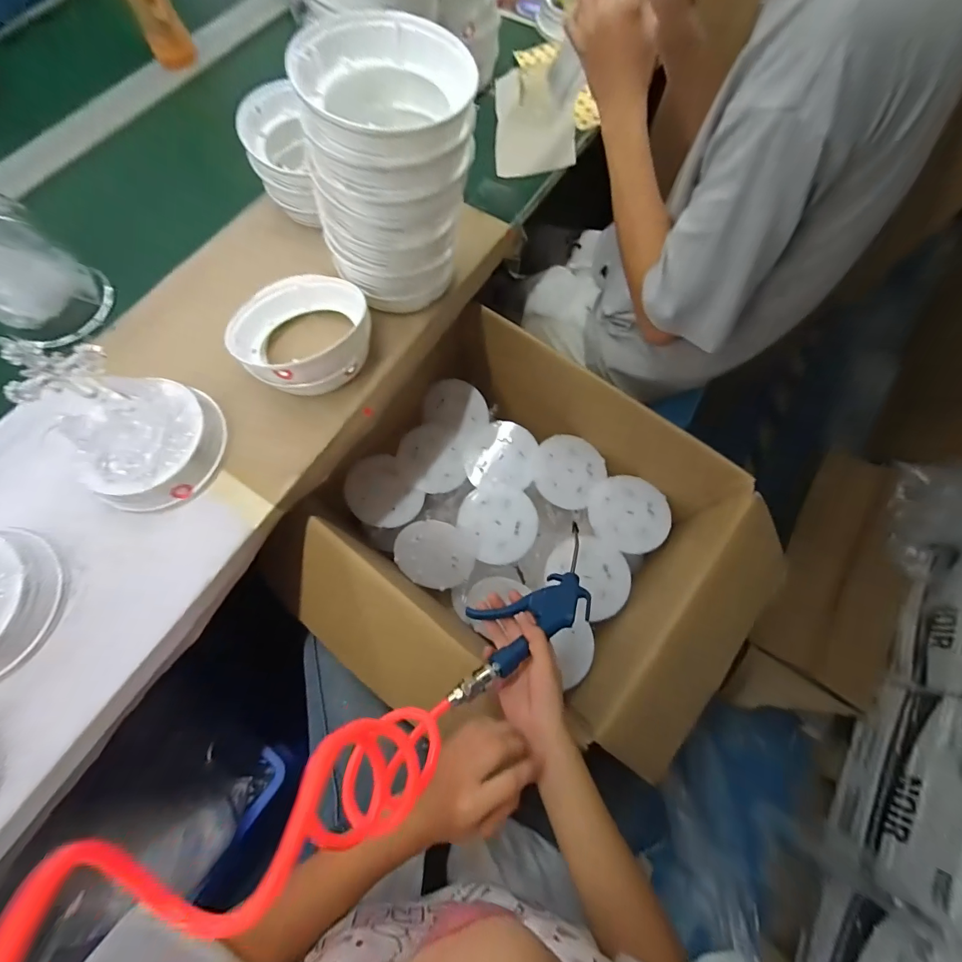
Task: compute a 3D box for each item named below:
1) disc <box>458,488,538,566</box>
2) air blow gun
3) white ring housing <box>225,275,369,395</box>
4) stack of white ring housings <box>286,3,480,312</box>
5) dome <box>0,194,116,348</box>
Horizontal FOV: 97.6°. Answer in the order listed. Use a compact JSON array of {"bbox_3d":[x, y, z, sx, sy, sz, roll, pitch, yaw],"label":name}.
[{"bbox_3d":[0.027,0.073,0.693,0.124,0.020,0.119,0,71,-1],"label":"disc"},{"bbox_3d":[0.064,0.138,0.474,0.084,0.043,0.280,46,51,13],"label":"air blow gun"},{"bbox_3d":[-0.211,-0.183,0.502,0.155,0.071,0.159,0,71,-1],"label":"white ring housing"},{"bbox_3d":[-0.093,-0.320,0.462,0.169,0.209,0.160,-2,71,-2],"label":"stack of white ring housings"},{"bbox_3d":[-0.563,-0.263,0.490,0.142,0.181,0.121,36,74,11],"label":"dome"}]

